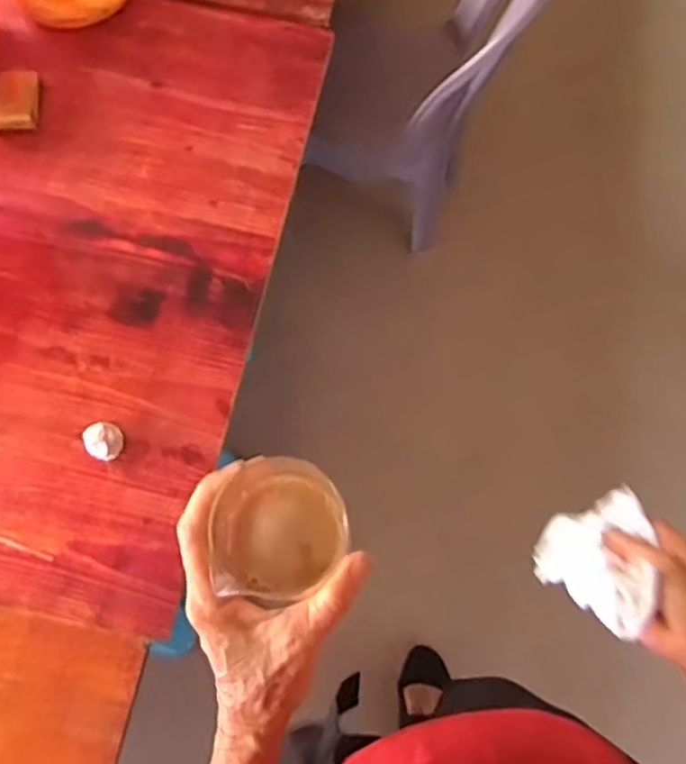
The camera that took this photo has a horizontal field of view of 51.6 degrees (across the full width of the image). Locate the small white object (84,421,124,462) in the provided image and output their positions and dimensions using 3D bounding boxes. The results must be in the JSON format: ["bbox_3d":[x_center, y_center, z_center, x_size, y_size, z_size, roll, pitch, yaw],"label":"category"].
[{"bbox_3d":[-0.283,0.071,0.844,0.048,0.022,0.043,34,72,12],"label":"small white object"}]

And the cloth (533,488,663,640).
[{"bbox_3d":[0.190,0.141,0.528,0.098,0.023,0.099,-41,35,24],"label":"cloth"}]

